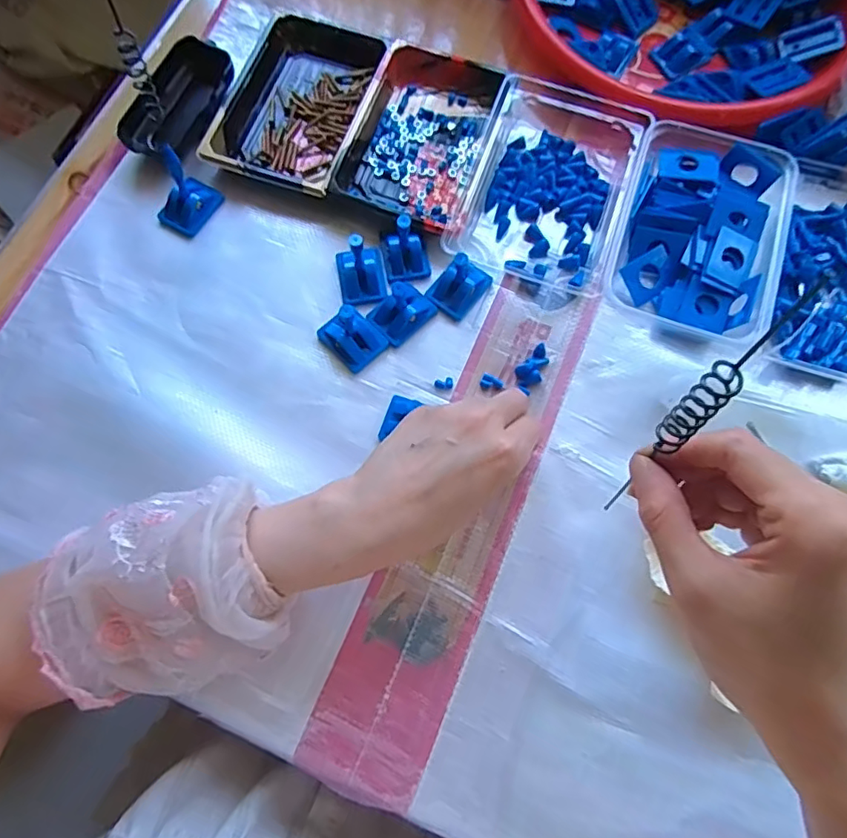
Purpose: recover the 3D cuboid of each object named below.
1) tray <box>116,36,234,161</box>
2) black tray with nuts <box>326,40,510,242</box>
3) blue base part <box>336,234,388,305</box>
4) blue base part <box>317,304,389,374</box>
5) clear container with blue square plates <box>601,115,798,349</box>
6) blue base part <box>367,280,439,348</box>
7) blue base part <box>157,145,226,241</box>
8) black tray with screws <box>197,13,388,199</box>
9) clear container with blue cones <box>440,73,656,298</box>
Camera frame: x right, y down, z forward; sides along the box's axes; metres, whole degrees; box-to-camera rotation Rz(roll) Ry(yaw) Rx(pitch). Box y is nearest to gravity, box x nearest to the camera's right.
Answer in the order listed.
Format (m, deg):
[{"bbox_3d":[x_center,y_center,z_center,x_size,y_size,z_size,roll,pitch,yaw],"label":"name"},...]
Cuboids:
[{"bbox_3d":[-0.193,-0.255,0.460,0.060,0.026,0.109,23,74,7],"label":"tray"},{"bbox_3d":[-0.001,-0.228,0.454,0.096,0.024,0.163,18,74,6],"label":"black tray with nuts"},{"bbox_3d":[-0.046,-0.112,0.407,0.035,0.040,0.041,-7,73,-2],"label":"blue base part"},{"bbox_3d":[-0.053,-0.059,0.404,0.045,0.021,0.032,39,77,11],"label":"blue base part"},{"bbox_3d":[0.201,-0.138,0.416,0.107,0.033,0.148,16,74,5],"label":"clear container with blue square plates"},{"bbox_3d":[-0.016,-0.080,0.408,0.044,0.021,0.033,-43,77,-12],"label":"blue base part"},{"bbox_3d":[-0.180,-0.170,0.422,0.032,0.048,0.045,29,75,9],"label":"blue base part"},{"bbox_3d":[-0.102,-0.265,0.470,0.109,0.020,0.170,17,74,5],"label":"black tray with screws"},{"bbox_3d":[0.097,-0.187,0.435,0.122,0.031,0.168,18,74,6],"label":"clear container with blue cones"}]

